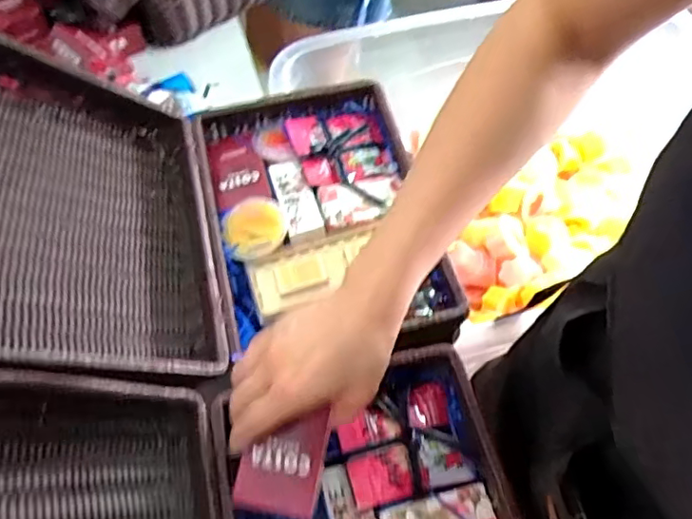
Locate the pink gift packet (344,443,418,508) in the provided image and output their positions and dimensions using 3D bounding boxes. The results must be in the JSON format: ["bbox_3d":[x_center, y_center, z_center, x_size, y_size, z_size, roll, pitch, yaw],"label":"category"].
[{"bbox_3d":[0.029,0.175,0.458,0.051,0.013,0.039,-12,60,-9],"label":"pink gift packet"}]

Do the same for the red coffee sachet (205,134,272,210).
[{"bbox_3d":[-0.115,-0.096,0.601,0.060,0.019,0.108,-13,60,-10],"label":"red coffee sachet"}]

